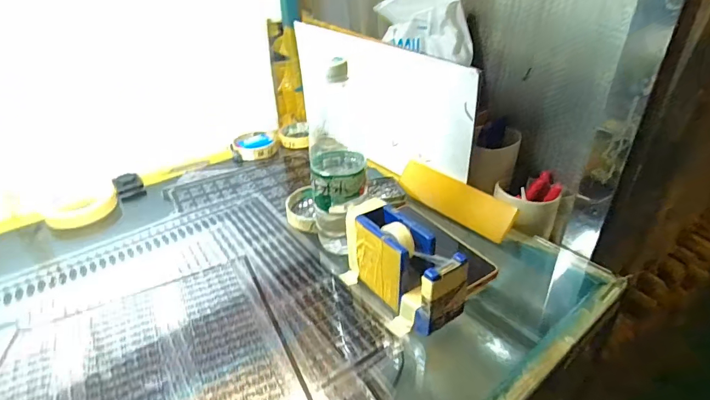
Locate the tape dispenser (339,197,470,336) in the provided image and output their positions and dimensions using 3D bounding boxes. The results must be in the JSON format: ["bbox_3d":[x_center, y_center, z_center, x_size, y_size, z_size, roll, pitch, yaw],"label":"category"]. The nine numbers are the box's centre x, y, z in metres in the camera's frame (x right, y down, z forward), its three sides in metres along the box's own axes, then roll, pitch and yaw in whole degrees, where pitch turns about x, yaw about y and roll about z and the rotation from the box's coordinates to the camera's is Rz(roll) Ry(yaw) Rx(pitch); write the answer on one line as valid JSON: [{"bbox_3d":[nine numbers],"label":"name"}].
[{"bbox_3d":[0.045,0.071,0.403,0.056,0.082,0.143,-22,37,-31],"label":"tape dispenser"}]

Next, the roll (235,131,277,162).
[{"bbox_3d":[-0.190,-0.105,0.774,0.074,0.021,0.088,-10,32,-15],"label":"roll"}]

